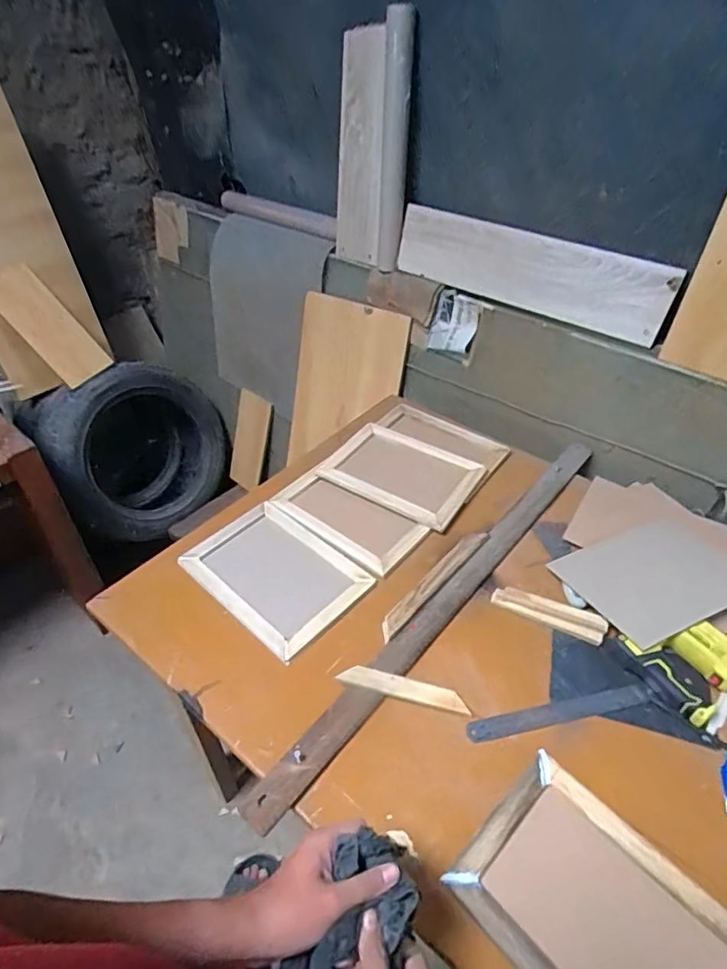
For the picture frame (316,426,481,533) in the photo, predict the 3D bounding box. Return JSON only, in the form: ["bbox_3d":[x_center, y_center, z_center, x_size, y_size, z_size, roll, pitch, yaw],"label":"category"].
[{"bbox_3d":[0.080,-0.027,1.134,0.291,0.019,0.214,21,45,24],"label":"picture frame"}]

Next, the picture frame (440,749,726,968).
[{"bbox_3d":[0.271,0.478,0.587,0.196,0.015,0.296,-32,49,-32],"label":"picture frame"}]

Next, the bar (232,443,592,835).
[{"bbox_3d":[0.170,0.165,0.922,0.053,0.020,0.953,29,50,29],"label":"bar"}]

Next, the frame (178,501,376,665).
[{"bbox_3d":[-0.155,0.153,0.947,0.287,0.028,0.210,31,49,32],"label":"frame"}]

